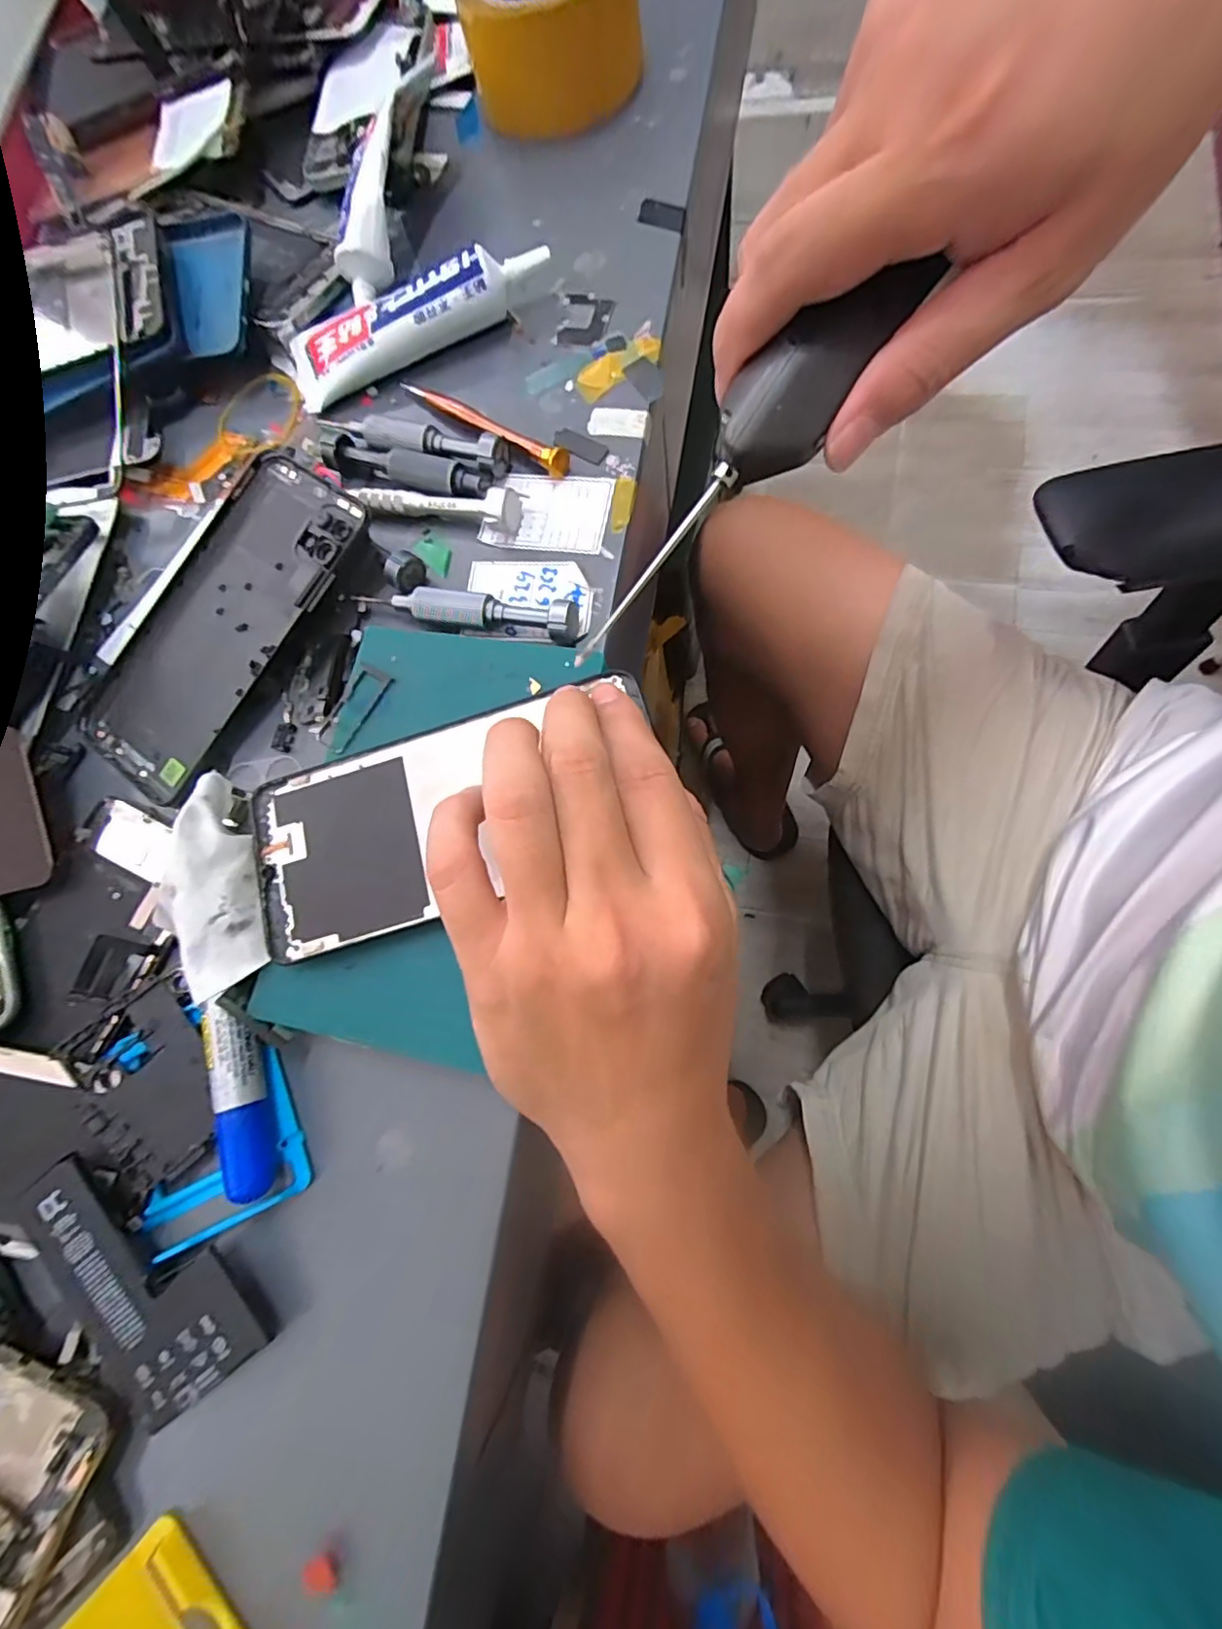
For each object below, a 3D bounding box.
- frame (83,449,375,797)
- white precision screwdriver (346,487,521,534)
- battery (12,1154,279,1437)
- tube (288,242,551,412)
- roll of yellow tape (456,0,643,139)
[{"bbox_3d":[-0.183,-0.090,0.281,0.084,0.004,0.164,29,89,15],"label":"frame"},{"bbox_3d":[-0.084,-0.145,0.276,0.084,0.013,0.015,10,78,11],"label":"white precision screwdriver"},{"bbox_3d":[-0.168,0.162,0.212,0.052,0.005,0.095,-42,81,2],"label":"battery"},{"bbox_3d":[-0.100,-0.250,0.302,0.139,0.020,0.038,-17,78,10],"label":"tube"},{"bbox_3d":[-0.034,-0.429,0.320,0.092,0.042,0.100,-17,75,3],"label":"roll of yellow tape"}]

